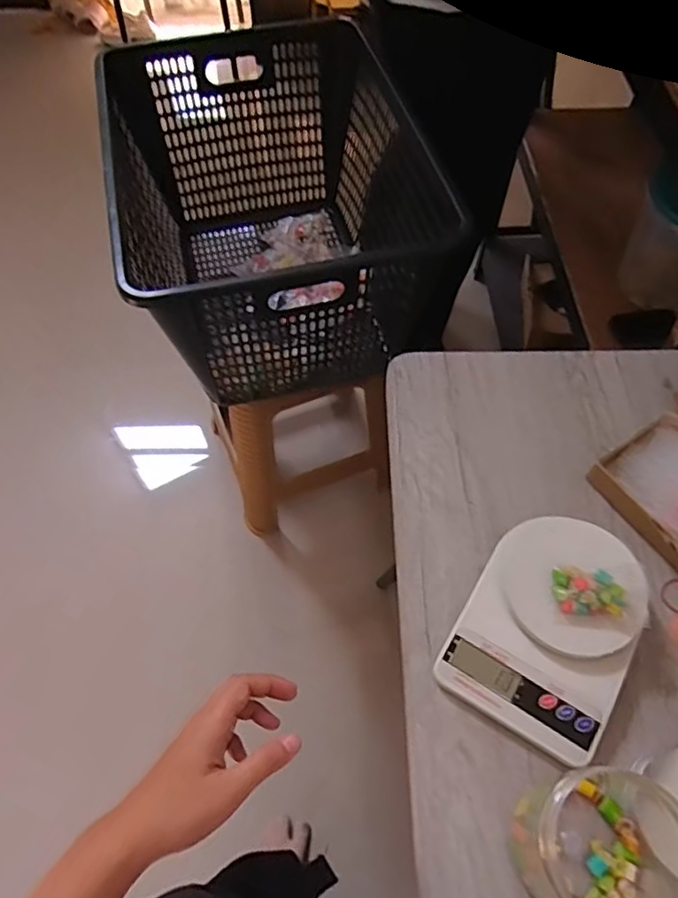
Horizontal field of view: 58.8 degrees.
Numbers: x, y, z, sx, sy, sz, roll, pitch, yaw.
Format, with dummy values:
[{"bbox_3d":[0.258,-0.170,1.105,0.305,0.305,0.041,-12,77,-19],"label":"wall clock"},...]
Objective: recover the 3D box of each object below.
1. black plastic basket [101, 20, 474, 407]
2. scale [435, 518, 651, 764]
[{"bbox_3d":[-0.097,-0.365,0.968,0.426,0.321,0.582,-12,60,-6],"label":"black plastic basket"},{"bbox_3d":[0.172,0.139,0.490,0.128,0.042,0.179,27,63,16],"label":"scale"}]

